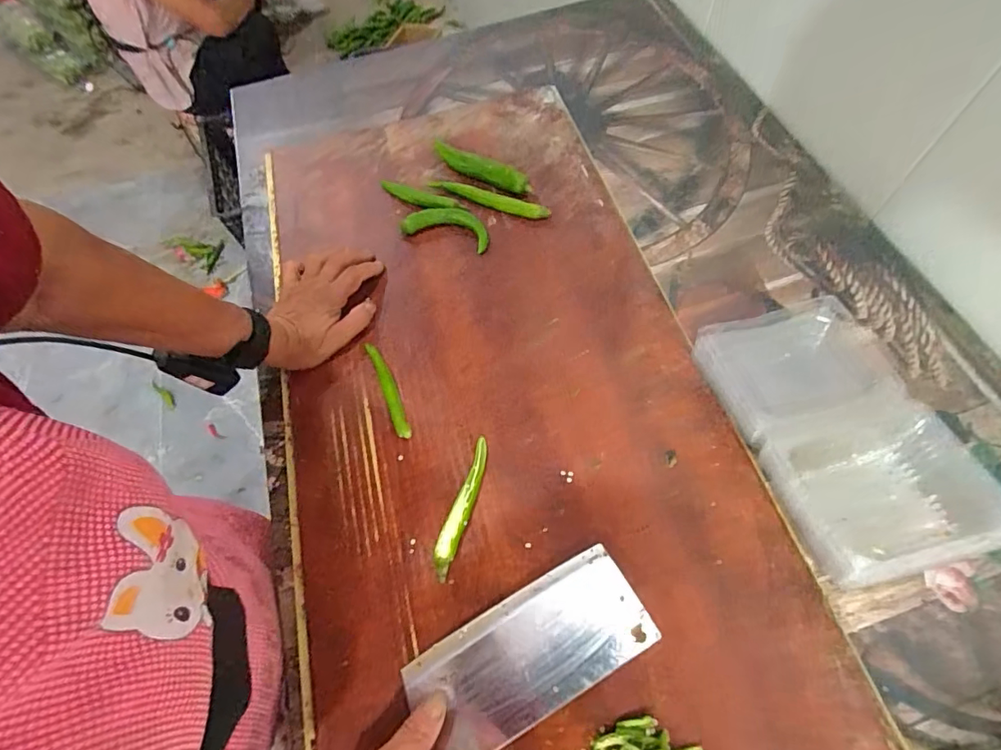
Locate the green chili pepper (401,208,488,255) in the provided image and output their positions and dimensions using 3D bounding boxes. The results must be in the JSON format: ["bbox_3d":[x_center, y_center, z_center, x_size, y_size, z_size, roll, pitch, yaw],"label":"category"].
[{"bbox_3d":[-0.059,-0.171,0.585,0.104,0.021,0.043,17,63,11],"label":"green chili pepper"}]

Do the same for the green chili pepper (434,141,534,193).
[{"bbox_3d":[-0.023,-0.249,0.608,0.136,0.018,0.020,29,65,16],"label":"green chili pepper"}]

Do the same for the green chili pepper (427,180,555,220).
[{"bbox_3d":[-0.015,-0.206,0.598,0.146,0.020,0.022,20,63,12],"label":"green chili pepper"}]

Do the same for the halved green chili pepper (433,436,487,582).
[{"bbox_3d":[-0.031,0.109,0.431,0.016,0.018,0.123,15,62,9],"label":"halved green chili pepper"}]

